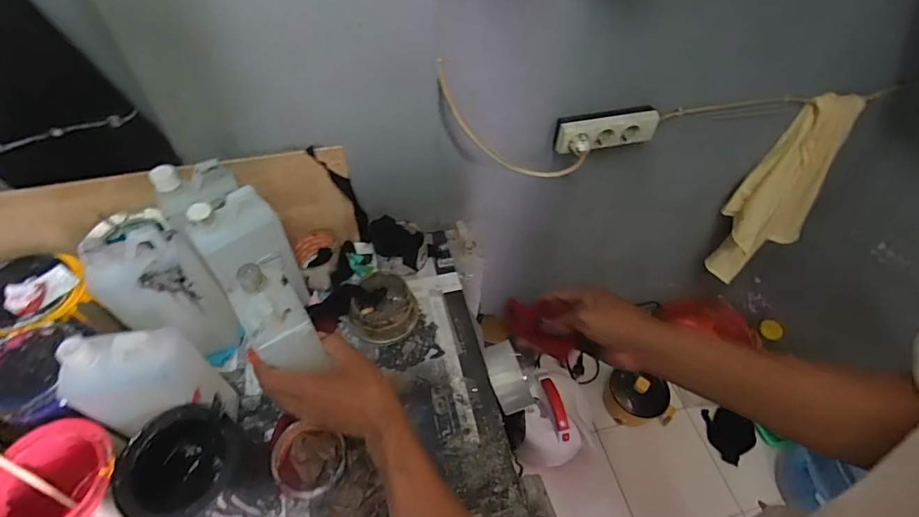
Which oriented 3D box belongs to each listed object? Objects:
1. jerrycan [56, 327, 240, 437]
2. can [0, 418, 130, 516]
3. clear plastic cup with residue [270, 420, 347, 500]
[{"bbox_3d":[-0.312,0.139,0.478,0.101,0.196,0.063,-16,54,-14],"label":"jerrycan"},{"bbox_3d":[-0.377,0.239,0.465,0.103,0.143,0.104,1,52,-1],"label":"can"},{"bbox_3d":[-0.173,0.236,0.534,0.082,0.035,0.075,1,52,-1],"label":"clear plastic cup with residue"}]

